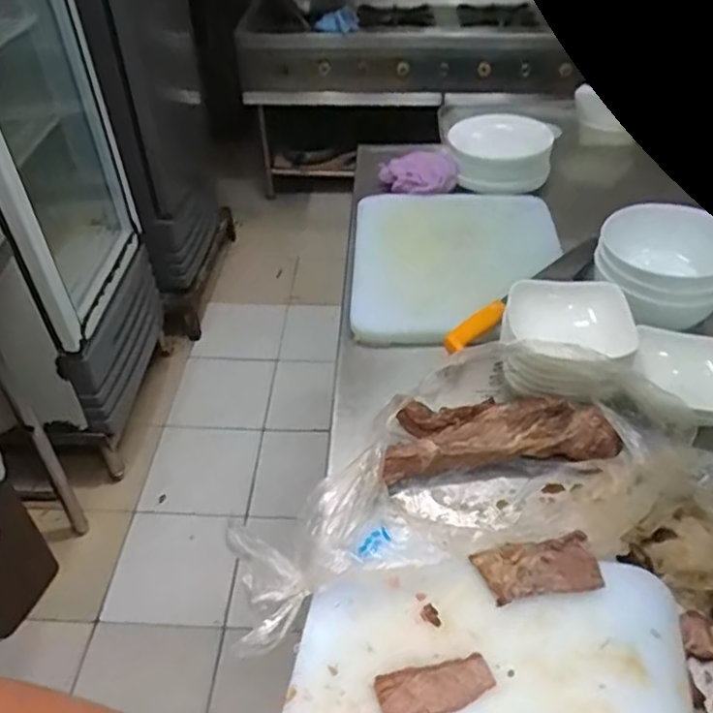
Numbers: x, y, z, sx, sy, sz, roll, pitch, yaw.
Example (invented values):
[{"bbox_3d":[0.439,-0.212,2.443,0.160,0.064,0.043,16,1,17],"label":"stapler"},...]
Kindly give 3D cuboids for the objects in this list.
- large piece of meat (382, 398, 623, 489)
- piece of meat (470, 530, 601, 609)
[{"bbox_3d":[0.163,0.088,0.766,0.264,0.054,0.092,-4,43,-3],"label":"large piece of meat"},{"bbox_3d":[0.179,0.208,0.637,0.117,0.018,0.053,-8,43,-7],"label":"piece of meat"}]

